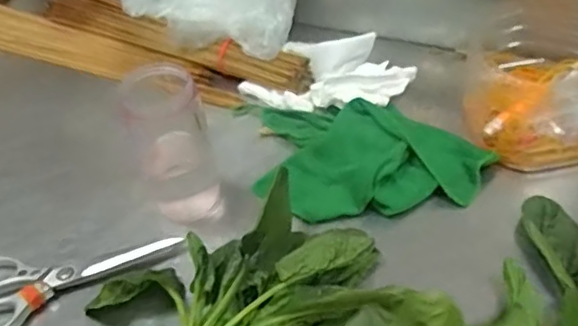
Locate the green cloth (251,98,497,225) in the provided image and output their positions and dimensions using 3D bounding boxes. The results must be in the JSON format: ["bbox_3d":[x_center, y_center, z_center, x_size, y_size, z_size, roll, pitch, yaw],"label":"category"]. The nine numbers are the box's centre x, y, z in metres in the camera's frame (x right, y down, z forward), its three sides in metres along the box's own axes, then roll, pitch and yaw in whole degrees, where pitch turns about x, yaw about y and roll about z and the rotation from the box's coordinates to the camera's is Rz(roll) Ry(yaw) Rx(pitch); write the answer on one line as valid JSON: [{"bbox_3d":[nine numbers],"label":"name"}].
[{"bbox_3d":[0.079,-0.013,0.596,0.214,0.042,0.146,0,44,8],"label":"green cloth"}]

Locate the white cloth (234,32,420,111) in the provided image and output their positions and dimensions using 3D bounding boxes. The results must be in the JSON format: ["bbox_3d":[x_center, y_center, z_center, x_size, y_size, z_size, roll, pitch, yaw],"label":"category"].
[{"bbox_3d":[0.040,-0.099,0.678,0.187,0.037,0.096,5,45,13],"label":"white cloth"}]

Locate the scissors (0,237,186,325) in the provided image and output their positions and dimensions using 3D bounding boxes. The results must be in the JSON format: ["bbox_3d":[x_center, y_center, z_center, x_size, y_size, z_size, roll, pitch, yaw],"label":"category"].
[{"bbox_3d":[-0.203,0.108,0.526,0.225,0.016,0.086,-13,44,-5],"label":"scissors"}]

